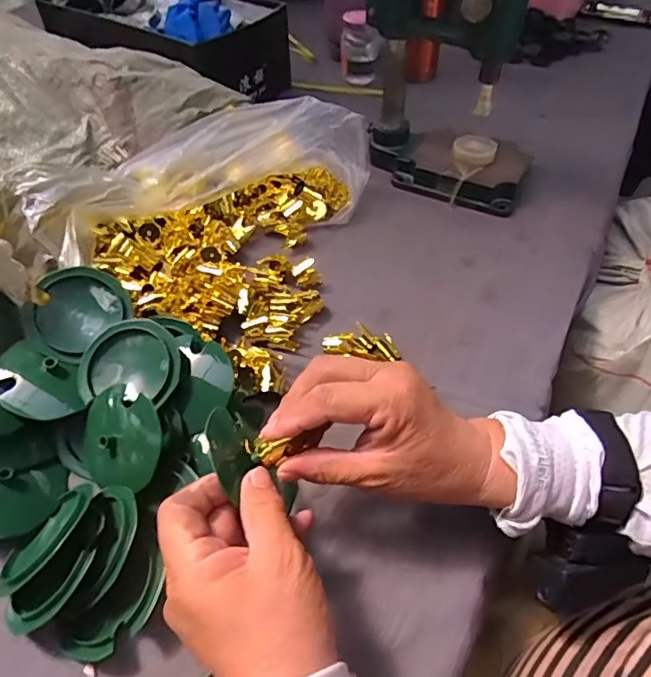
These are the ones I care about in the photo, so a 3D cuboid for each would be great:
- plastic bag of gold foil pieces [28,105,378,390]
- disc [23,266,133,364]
[{"bbox_3d":[-0.102,-0.129,0.512,0.230,0.107,0.321,11,49,10],"label":"plastic bag of gold foil pieces"},{"bbox_3d":[-0.195,-0.022,0.400,0.065,0.015,0.075,38,67,3],"label":"disc"}]

